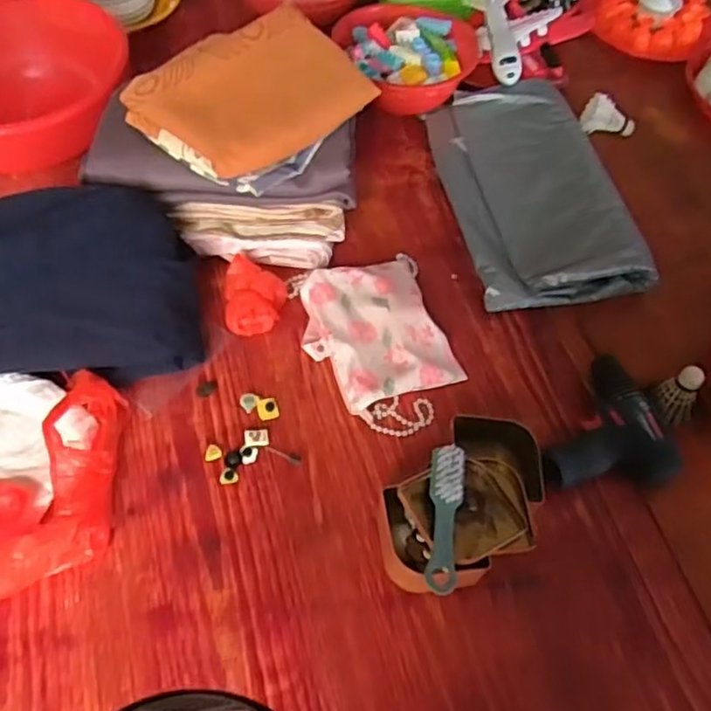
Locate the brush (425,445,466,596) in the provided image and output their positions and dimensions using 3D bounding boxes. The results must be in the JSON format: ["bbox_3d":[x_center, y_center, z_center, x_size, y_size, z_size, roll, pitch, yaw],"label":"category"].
[{"bbox_3d":[0.086,0.154,0.656,0.032,0.018,0.146,9,57,2],"label":"brush"}]

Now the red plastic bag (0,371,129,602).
[{"bbox_3d":[-0.381,0.133,0.702,0.248,0.059,0.258,0,58,-5],"label":"red plastic bag"}]

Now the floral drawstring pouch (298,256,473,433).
[{"bbox_3d":[0.031,-0.021,0.846,0.171,0.040,0.245,-15,60,-14],"label":"floral drawstring pouch"}]

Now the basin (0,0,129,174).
[{"bbox_3d":[-0.557,-0.433,1.061,0.358,0.120,0.358,2,58,-3],"label":"basin"}]

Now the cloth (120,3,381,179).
[{"bbox_3d":[-0.136,-0.341,0.859,0.246,0.063,0.231,-38,67,-24],"label":"cloth"}]

